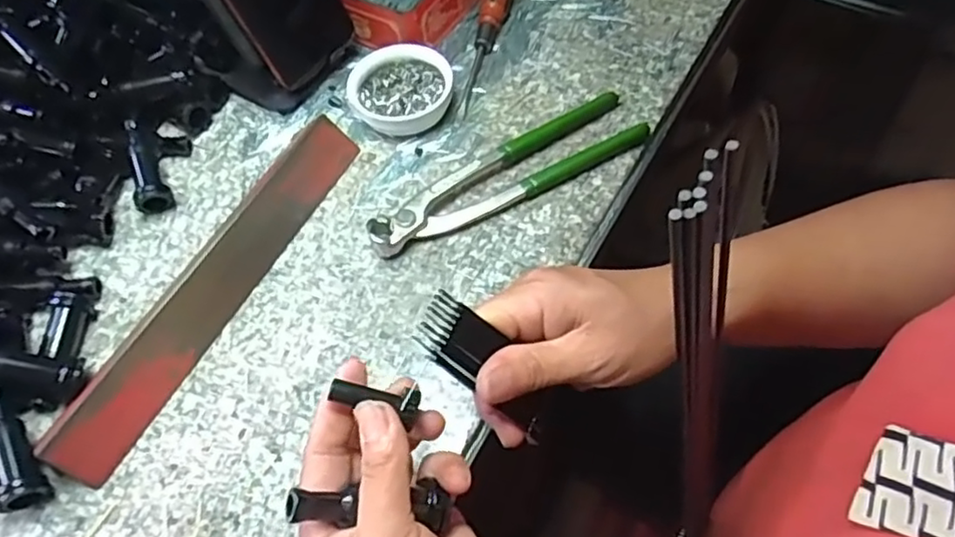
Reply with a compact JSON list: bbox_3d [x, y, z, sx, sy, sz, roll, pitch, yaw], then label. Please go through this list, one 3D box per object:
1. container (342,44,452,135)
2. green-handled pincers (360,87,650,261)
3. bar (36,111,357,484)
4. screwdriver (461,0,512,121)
[{"bbox_3d":[-0.055,-0.129,0.468,0.072,0.021,0.068,-2,59,4],"label":"container"},{"bbox_3d":[0.021,-0.063,0.432,0.195,0.020,0.051,-31,62,-13],"label":"green-handled pincers"},{"bbox_3d":[-0.157,0.005,0.398,0.034,0.020,0.256,23,64,17],"label":"bar"},{"bbox_3d":[0.008,-0.176,0.499,0.022,0.020,0.140,6,60,9],"label":"screwdriver"}]

